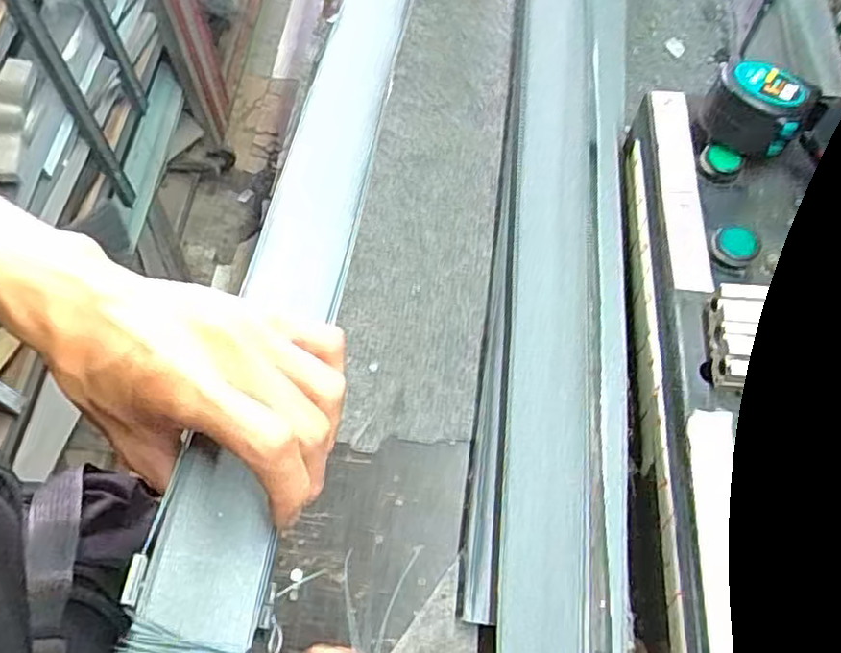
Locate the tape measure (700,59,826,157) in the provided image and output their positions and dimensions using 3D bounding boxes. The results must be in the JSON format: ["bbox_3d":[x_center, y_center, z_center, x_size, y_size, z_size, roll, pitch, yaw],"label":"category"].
[{"bbox_3d":[0.228,-0.146,0.446,0.058,0.034,0.062,-38,70,-17],"label":"tape measure"}]

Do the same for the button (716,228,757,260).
[{"bbox_3d":[0.201,-0.054,0.419,0.023,0.006,0.020,27,67,12],"label":"button"}]

